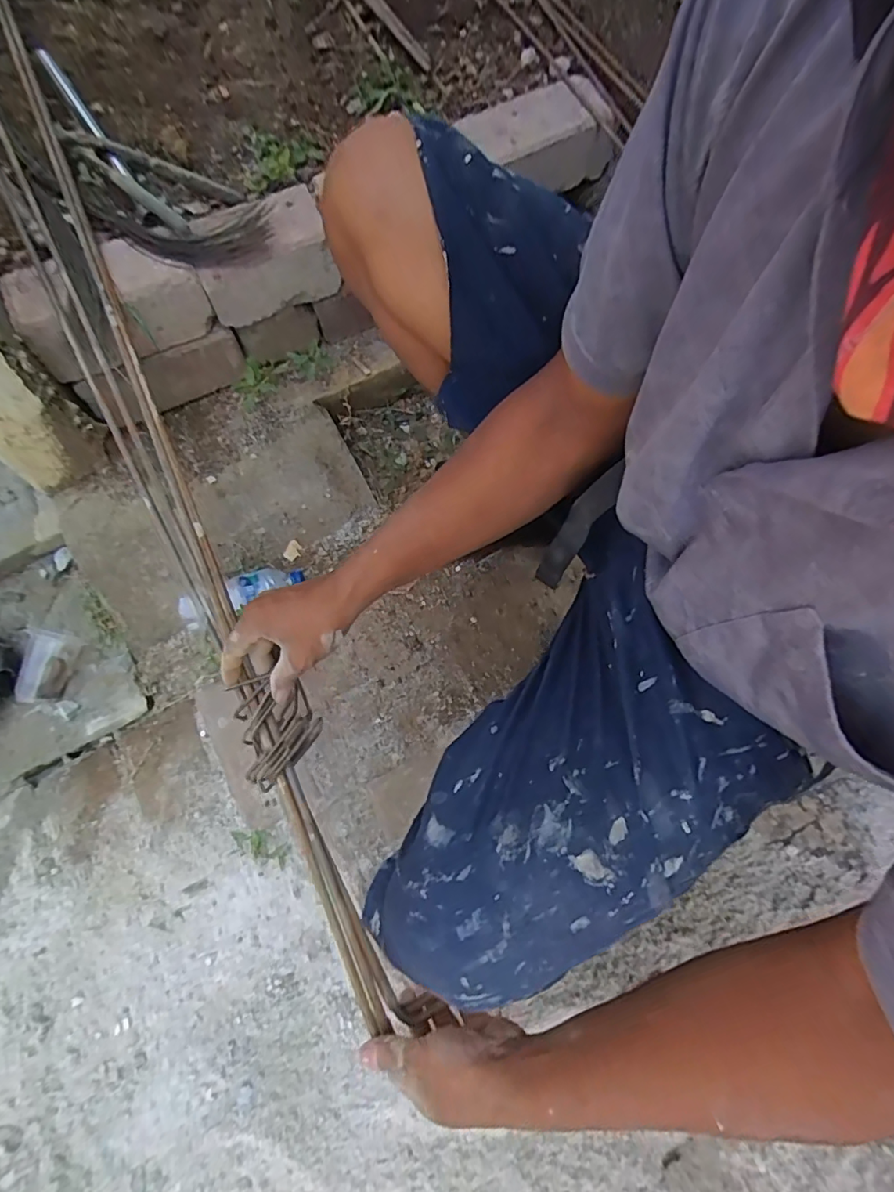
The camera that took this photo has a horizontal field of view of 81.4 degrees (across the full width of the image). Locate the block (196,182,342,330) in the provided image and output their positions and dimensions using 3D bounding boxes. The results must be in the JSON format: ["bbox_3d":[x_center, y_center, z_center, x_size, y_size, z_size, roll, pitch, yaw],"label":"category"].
[{"bbox_3d":[-0.235,-0.438,0.668,0.168,0.082,0.105,-24,71,-8],"label":"block"}]

